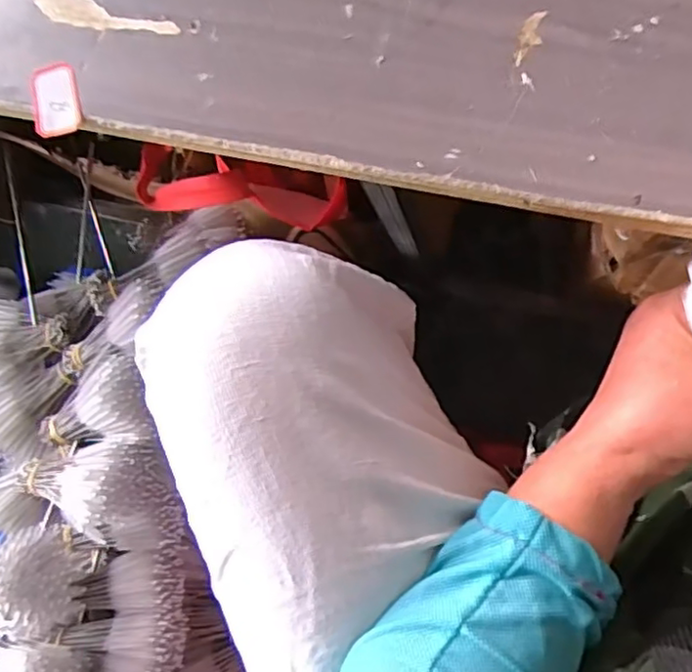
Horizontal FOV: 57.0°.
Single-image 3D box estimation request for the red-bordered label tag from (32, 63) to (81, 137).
[{"bbox_3d":[-0.142,-0.115,0.309,0.021,0.006,0.035,-12,83,10],"label":"red-bordered label tag"}]

